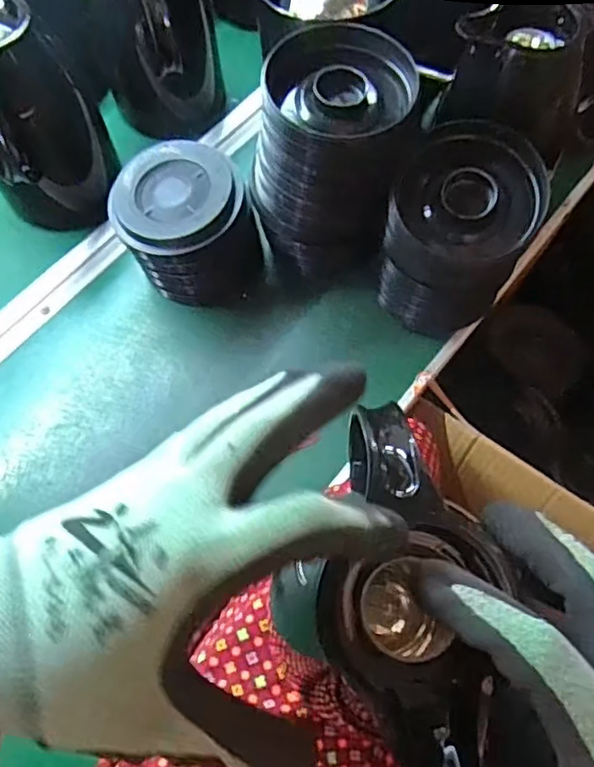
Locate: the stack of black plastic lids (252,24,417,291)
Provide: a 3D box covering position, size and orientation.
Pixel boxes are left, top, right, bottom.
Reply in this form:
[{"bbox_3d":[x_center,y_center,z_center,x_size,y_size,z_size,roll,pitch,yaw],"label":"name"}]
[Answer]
[{"bbox_3d":[0.030,-0.194,0.568,0.135,0.190,0.127,9,67,7],"label":"stack of black plastic lids"}]

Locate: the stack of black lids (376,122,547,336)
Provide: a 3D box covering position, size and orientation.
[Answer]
[{"bbox_3d":[0.142,-0.130,0.554,0.122,0.160,0.100,13,67,8],"label":"stack of black lids"}]

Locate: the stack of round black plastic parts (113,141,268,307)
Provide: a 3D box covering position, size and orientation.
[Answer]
[{"bbox_3d":[-0.104,-0.149,0.602,0.126,0.109,0.121,-20,67,-6],"label":"stack of round black plastic parts"}]

